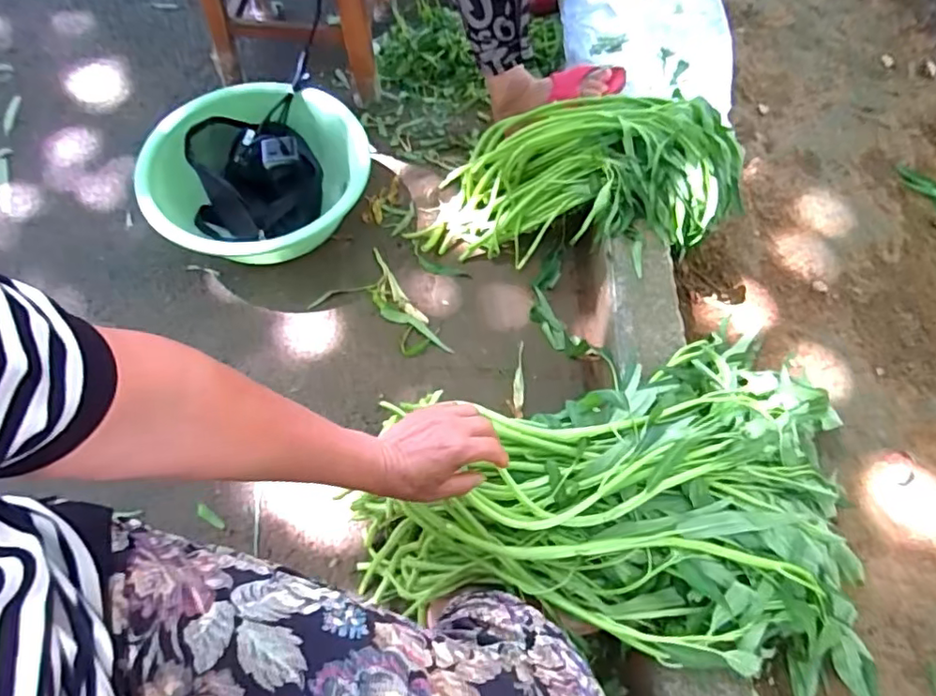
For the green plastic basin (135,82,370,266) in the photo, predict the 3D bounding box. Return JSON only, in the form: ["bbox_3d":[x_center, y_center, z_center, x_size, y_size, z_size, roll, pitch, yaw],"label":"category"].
[{"bbox_3d":[-0.332,-0.267,0.942,0.318,0.124,0.320,0,64,0],"label":"green plastic basin"}]

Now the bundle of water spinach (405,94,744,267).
[{"bbox_3d":[0.163,-0.242,0.927,0.467,0.184,0.265,-1,61,28],"label":"bundle of water spinach"}]

